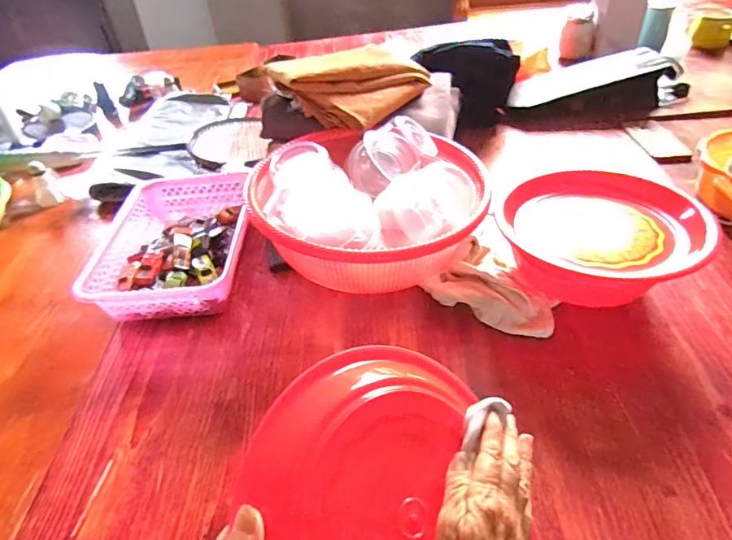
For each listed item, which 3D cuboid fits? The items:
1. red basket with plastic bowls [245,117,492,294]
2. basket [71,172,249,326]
[{"bbox_3d":[0.004,-0.091,0.711,0.337,0.161,0.287,7,43,15],"label":"red basket with plastic bowls"},{"bbox_3d":[-0.294,-0.045,0.760,0.212,0.075,0.301,-6,41,0],"label":"basket"}]

